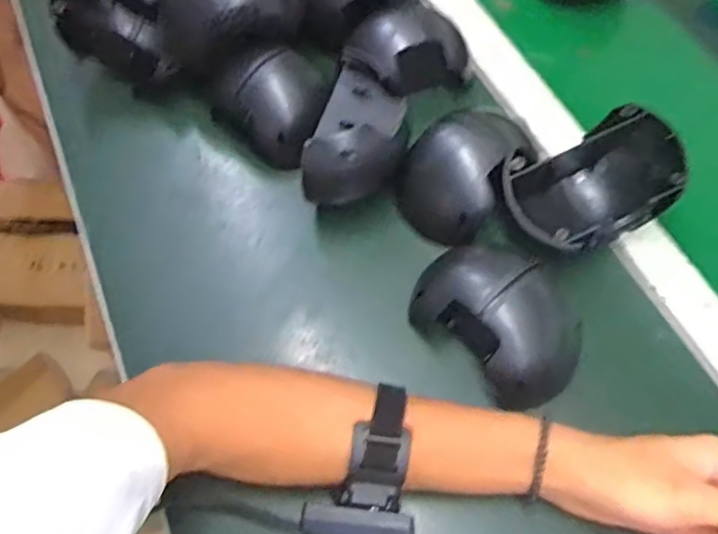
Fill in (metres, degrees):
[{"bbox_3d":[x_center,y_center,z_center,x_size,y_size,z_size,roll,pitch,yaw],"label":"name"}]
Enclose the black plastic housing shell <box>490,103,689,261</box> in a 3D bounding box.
[{"bbox_3d":[0.173,-0.056,0.486,0.139,0.059,0.085,-22,64,-10],"label":"black plastic housing shell"}]

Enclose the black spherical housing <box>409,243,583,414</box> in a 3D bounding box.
[{"bbox_3d":[0.101,0.033,0.461,0.088,0.056,0.129,-36,67,-17],"label":"black spherical housing"}]

